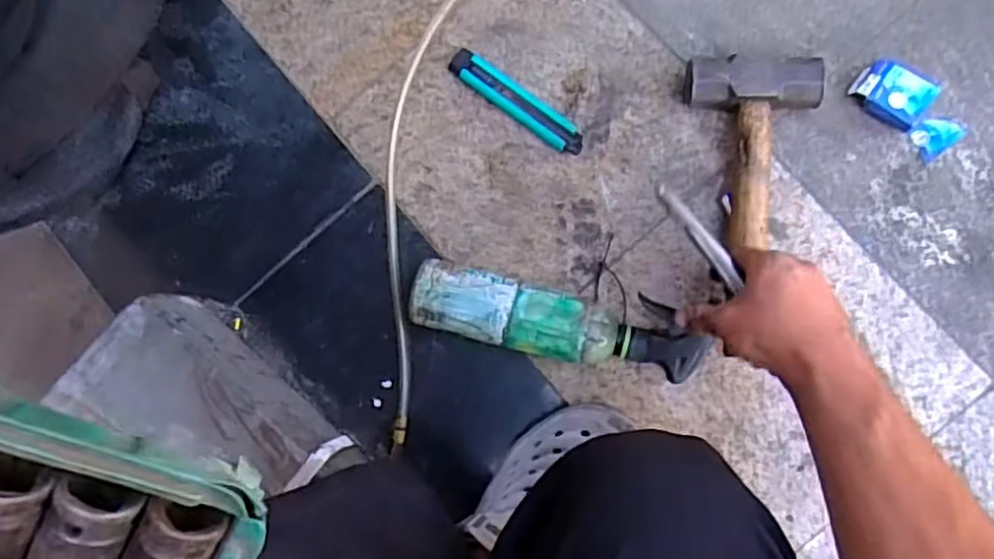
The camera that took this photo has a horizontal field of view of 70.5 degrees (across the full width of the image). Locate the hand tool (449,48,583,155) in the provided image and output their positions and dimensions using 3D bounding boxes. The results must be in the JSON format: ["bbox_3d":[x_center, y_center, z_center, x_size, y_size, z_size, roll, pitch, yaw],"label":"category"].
[{"bbox_3d":[0.018,-0.174,0.689,0.156,0.014,0.028,39,91,9],"label":"hand tool"}]

